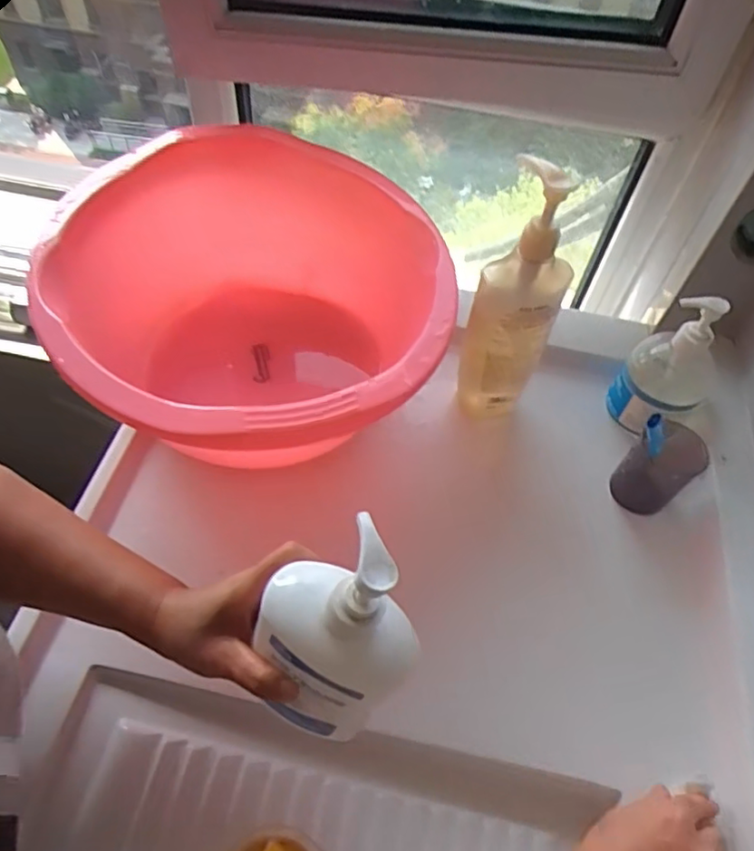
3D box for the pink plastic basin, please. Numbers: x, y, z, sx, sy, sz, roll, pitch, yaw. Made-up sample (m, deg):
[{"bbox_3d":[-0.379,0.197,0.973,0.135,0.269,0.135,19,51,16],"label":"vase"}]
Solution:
[{"bbox_3d":[-0.110,-0.093,0.609,0.351,0.208,0.366,2,55,-3],"label":"pink plastic basin"}]

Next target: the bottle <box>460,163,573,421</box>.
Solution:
[{"bbox_3d":[0.129,-0.107,0.573,0.074,0.266,0.057,20,56,9],"label":"bottle"}]

